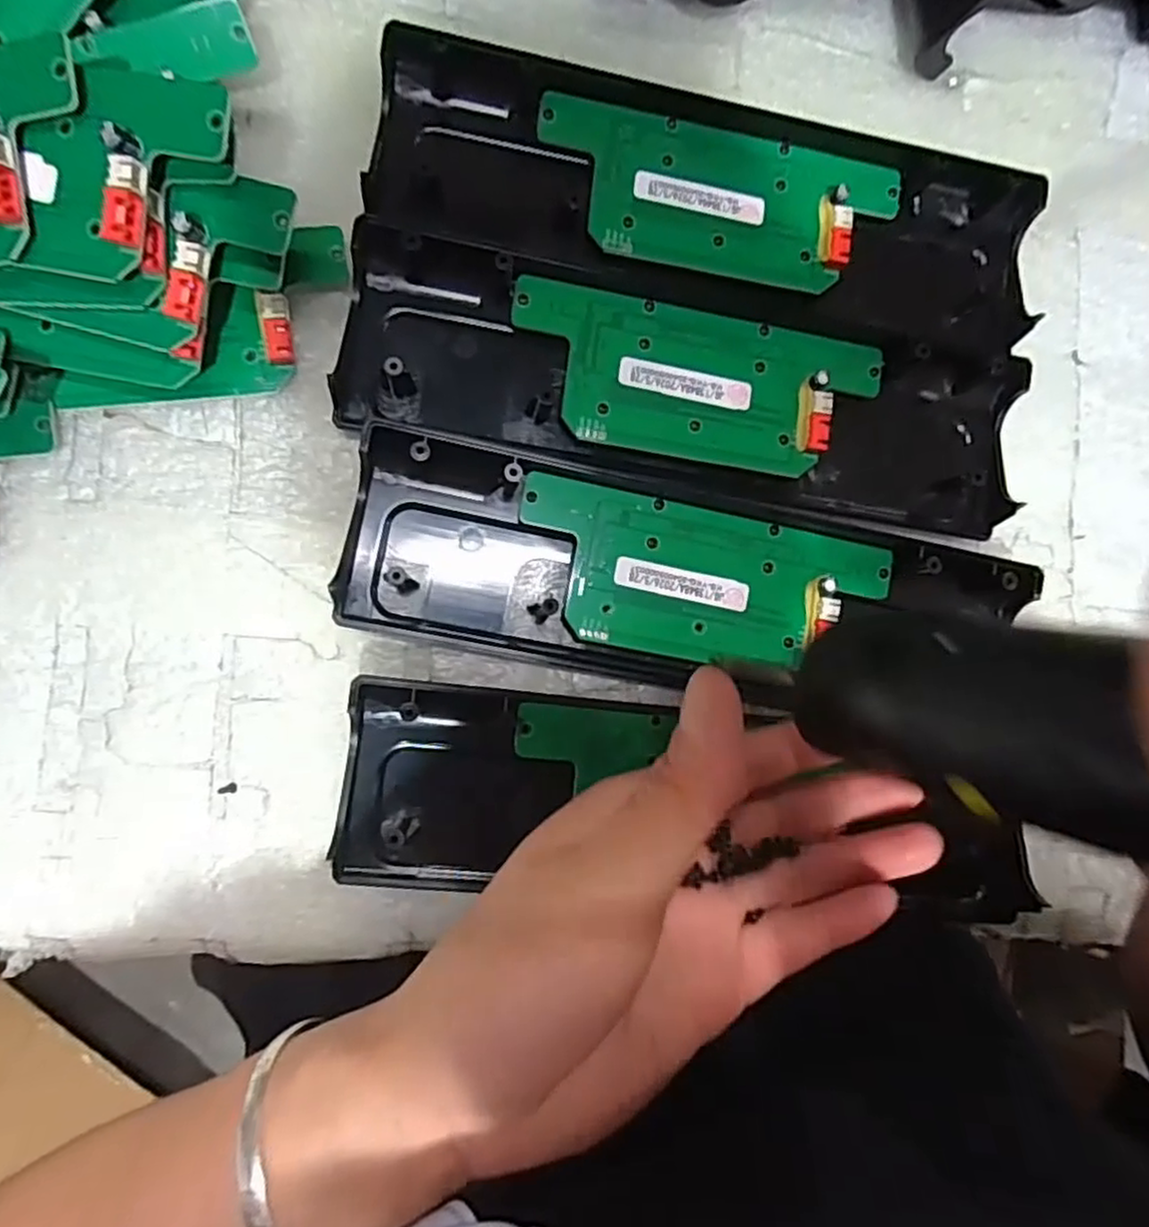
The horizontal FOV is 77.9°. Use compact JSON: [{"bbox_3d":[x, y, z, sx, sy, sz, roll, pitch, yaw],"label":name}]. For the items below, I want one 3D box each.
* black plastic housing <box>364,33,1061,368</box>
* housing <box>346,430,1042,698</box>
[{"bbox_3d":[0.055,-0.152,0.260,0.245,0.013,0.072,8,88,-9],"label":"black plastic housing"},{"bbox_3d":[0.037,-0.010,0.247,0.223,0.035,0.073,11,85,-7],"label":"housing"}]

